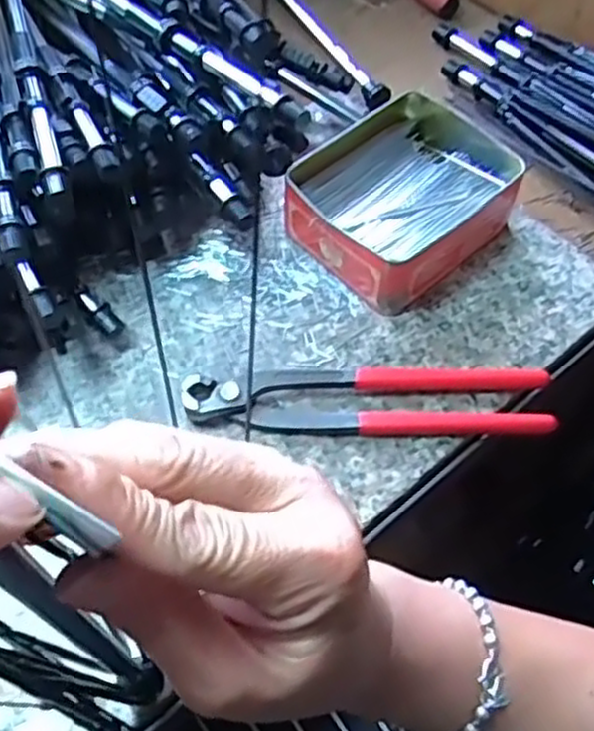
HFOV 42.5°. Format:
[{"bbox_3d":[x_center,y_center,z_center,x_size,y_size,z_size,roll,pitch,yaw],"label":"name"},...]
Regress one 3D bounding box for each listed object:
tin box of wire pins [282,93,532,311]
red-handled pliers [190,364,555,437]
[{"bbox_3d":[0.061,-0.104,0.470,0.128,0.049,0.116,-35,65,-21],"label":"tin box of wire pins"},{"bbox_3d":[0.038,0.016,0.413,0.193,0.017,0.044,2,58,-1],"label":"red-handled pliers"}]

